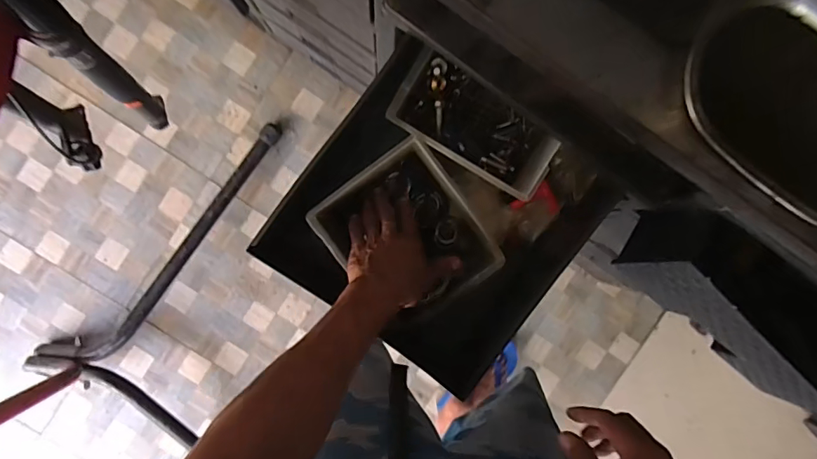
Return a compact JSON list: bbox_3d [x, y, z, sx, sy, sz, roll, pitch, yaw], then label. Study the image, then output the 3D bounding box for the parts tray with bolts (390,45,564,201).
[{"bbox_3d":[0.077,-0.126,0.600,0.198,0.086,0.101,32,92,-4],"label":"parts tray with bolts"}]

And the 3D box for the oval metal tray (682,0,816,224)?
[{"bbox_3d":[0.329,-0.097,0.391,0.222,0.023,0.150,39,92,-4],"label":"oval metal tray"}]

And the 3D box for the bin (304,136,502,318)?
[{"bbox_3d":[0.001,0.010,0.611,0.166,0.095,0.200,-38,94,-1],"label":"bin"}]

